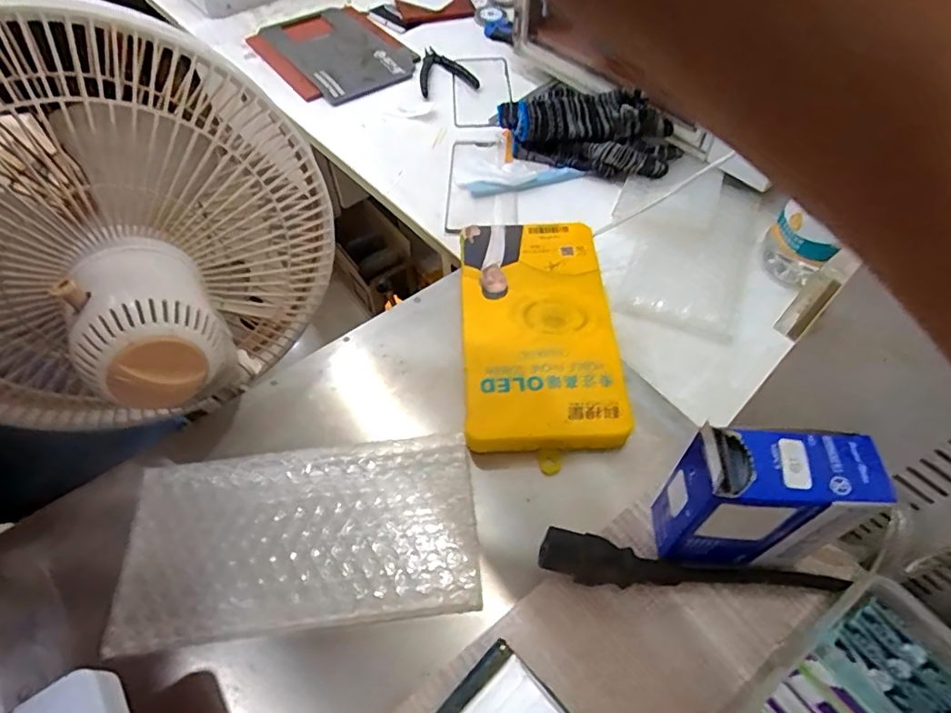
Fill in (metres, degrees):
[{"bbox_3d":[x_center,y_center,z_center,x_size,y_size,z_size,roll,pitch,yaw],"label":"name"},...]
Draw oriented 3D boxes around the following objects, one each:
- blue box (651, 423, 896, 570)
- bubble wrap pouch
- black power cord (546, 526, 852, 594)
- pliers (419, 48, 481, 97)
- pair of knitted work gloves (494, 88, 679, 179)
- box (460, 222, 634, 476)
[{"bbox_3d":[0.130,0.072,0.249,0.074,0.101,0.036,2,56,6],"label":"blue box"},{"bbox_3d":[-0.100,0.103,0.307,0.196,0.021,0.105,-8,55,0],"label":"bubble wrap pouch"},{"bbox_3d":[0.109,0.111,0.269,0.150,0.024,0.021,5,56,9],"label":"black power cord"},{"bbox_3d":[-0.043,-0.380,0.700,0.074,0.010,0.112,-11,56,-8],"label":"pliers"},{"bbox_3d":[0.122,-0.244,0.580,0.195,0.050,0.082,20,58,13],"label":"pair of knitted work gloves"},{"bbox_3d":[0.044,-0.019,0.385,0.104,0.029,0.194,-3,55,3],"label":"box"}]

